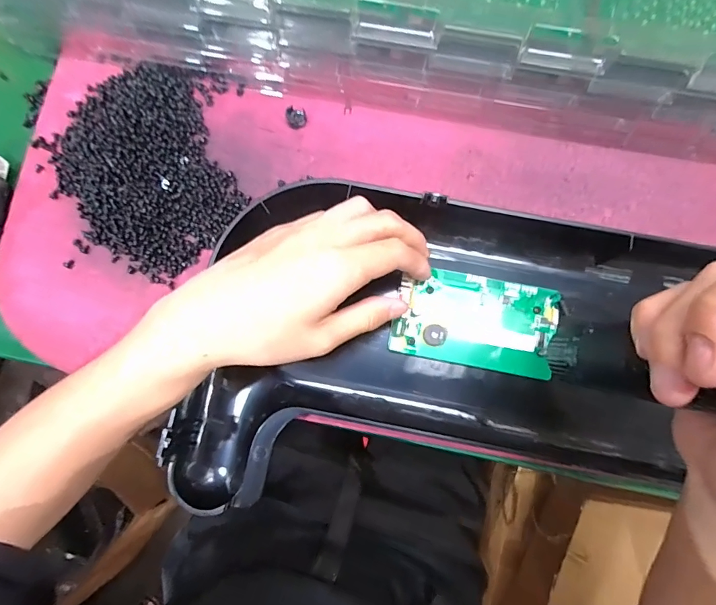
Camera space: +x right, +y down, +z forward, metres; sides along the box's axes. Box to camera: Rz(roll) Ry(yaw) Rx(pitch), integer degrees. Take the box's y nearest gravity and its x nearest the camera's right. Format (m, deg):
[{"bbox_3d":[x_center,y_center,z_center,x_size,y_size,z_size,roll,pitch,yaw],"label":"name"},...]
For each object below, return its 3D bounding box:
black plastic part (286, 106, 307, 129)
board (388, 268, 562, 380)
[{"bbox_3d":[-0.045,-0.135,0.304,0.014,0.004,0.016,-13,85,0],"label":"black plastic part"},{"bbox_3d":[0.077,0.011,0.275,0.102,0.008,0.060,11,80,2],"label":"board"}]

